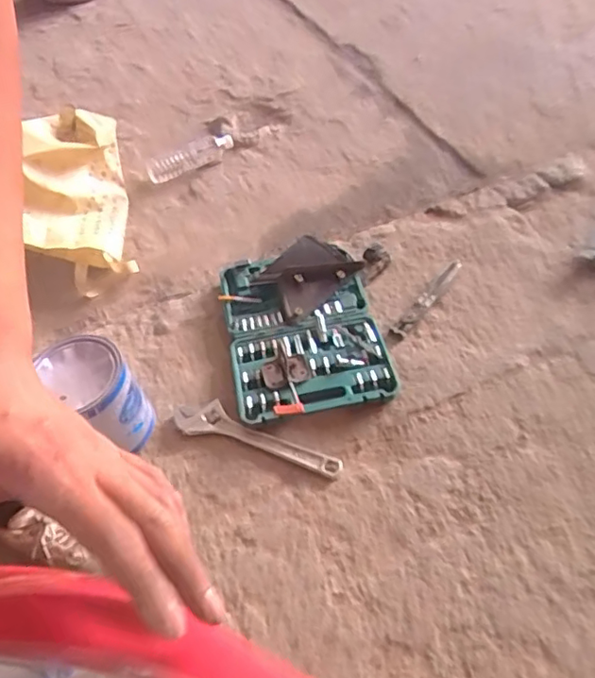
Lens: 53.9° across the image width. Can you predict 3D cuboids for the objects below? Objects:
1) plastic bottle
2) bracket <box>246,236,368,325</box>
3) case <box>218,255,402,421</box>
[{"bbox_3d":[-0.274,-0.458,1.491,0.235,0.060,0.072,-24,53,-14],"label":"plastic bottle"},{"bbox_3d":[0.022,-0.127,1.142,0.201,0.044,0.147,-35,56,-21],"label":"bracket"},{"bbox_3d":[0.004,-0.027,1.097,0.275,0.039,0.388,-12,51,-4],"label":"case"}]

